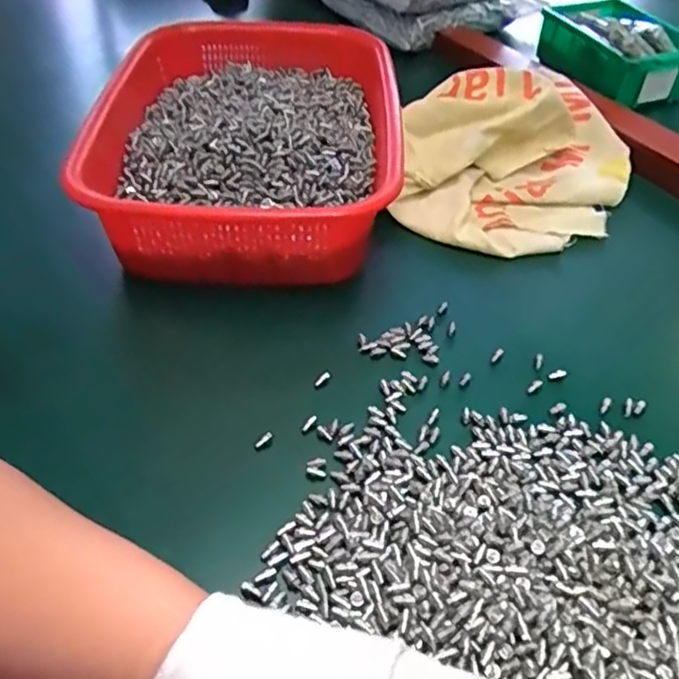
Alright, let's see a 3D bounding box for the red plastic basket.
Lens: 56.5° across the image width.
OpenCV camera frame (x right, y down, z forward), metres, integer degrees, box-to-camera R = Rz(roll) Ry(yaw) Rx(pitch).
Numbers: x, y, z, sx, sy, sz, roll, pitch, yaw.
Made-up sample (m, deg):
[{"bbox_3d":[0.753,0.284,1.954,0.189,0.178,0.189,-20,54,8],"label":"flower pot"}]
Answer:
[{"bbox_3d":[-0.065,-0.151,0.479,0.208,0.072,0.294,0,45,0],"label":"red plastic basket"}]

